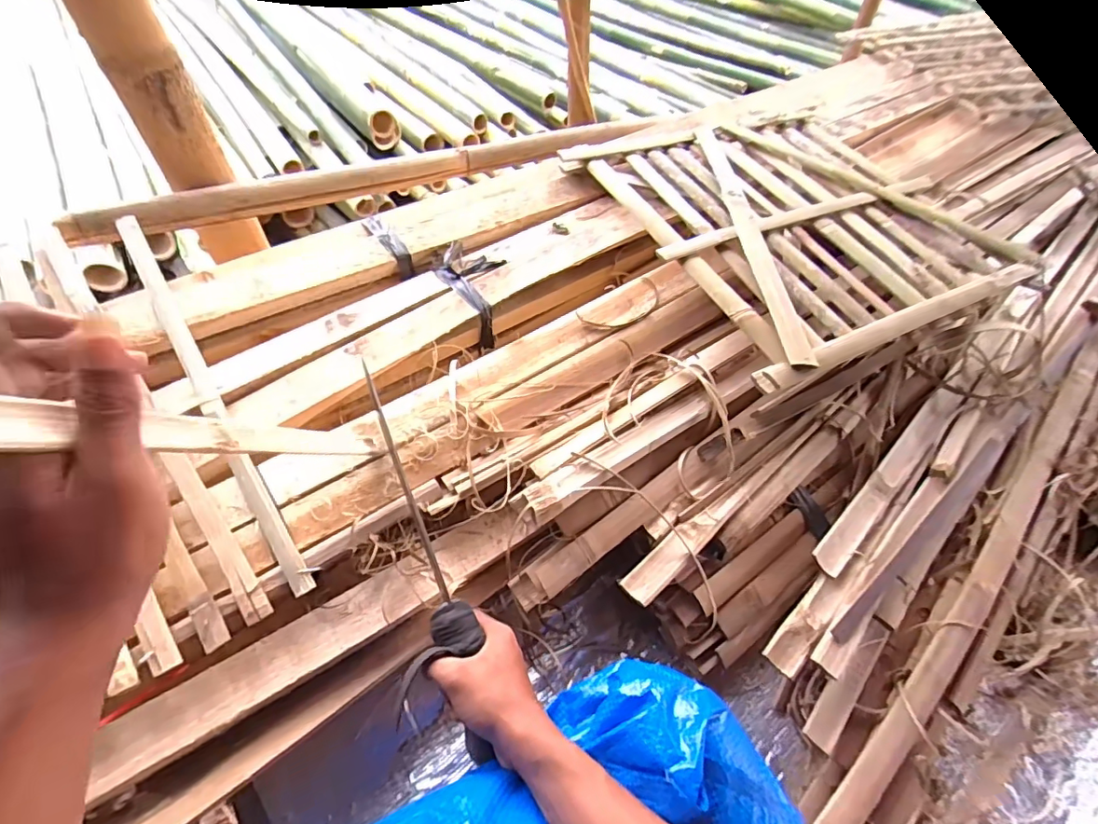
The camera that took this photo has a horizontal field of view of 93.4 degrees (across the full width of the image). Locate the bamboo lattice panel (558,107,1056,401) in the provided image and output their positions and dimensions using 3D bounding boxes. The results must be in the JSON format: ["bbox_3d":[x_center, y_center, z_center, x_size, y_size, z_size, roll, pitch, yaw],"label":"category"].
[{"bbox_3d":[0.381,-0.302,0.763,0.540,0.051,0.505,-18,58,-18],"label":"bamboo lattice panel"}]

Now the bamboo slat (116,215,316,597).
[{"bbox_3d":[-0.358,-0.026,0.541,0.020,0.013,0.486,-28,73,-23],"label":"bamboo slat"}]

